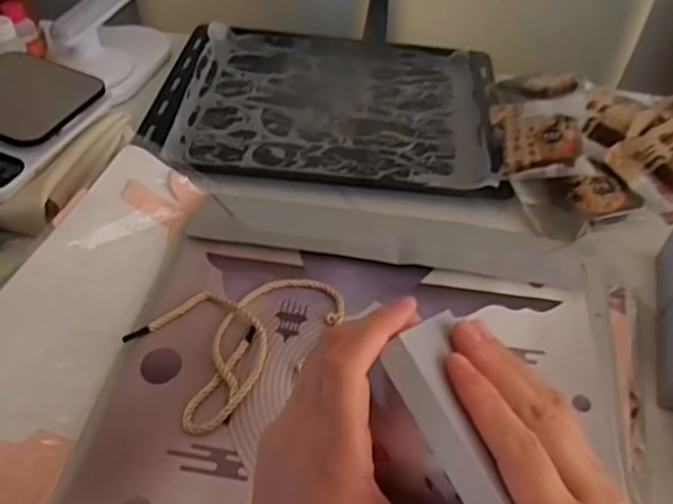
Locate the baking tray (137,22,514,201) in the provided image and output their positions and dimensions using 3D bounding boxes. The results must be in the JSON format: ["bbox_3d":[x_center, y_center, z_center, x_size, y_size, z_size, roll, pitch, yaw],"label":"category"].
[{"bbox_3d":[-0.007,-0.177,0.725,0.395,0.028,0.317,6,45,2],"label":"baking tray"}]

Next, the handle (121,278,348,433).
[{"bbox_3d":[-0.066,0.060,0.466,0.154,0.010,0.104,-27,53,-27],"label":"handle"}]

